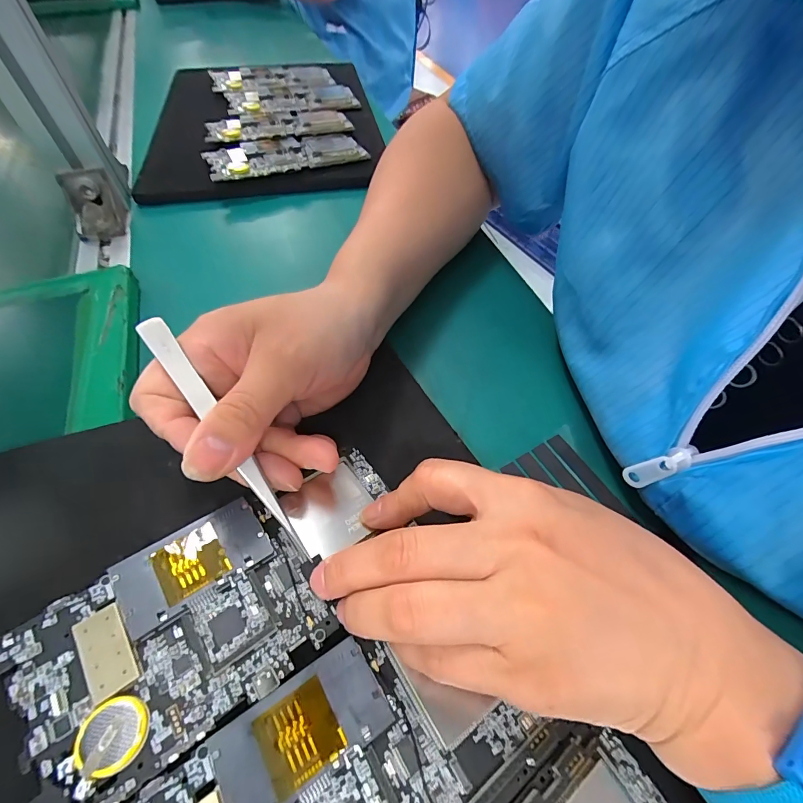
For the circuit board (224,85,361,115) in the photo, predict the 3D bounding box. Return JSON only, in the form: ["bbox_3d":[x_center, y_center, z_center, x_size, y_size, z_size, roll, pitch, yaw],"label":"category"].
[{"bbox_3d":[-0.134,-0.374,0.482,0.155,0.010,0.072,-12,58,-9],"label":"circuit board"}]

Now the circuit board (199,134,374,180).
[{"bbox_3d":[-0.118,-0.253,0.397,0.152,0.006,0.066,-20,61,-17],"label":"circuit board"}]

